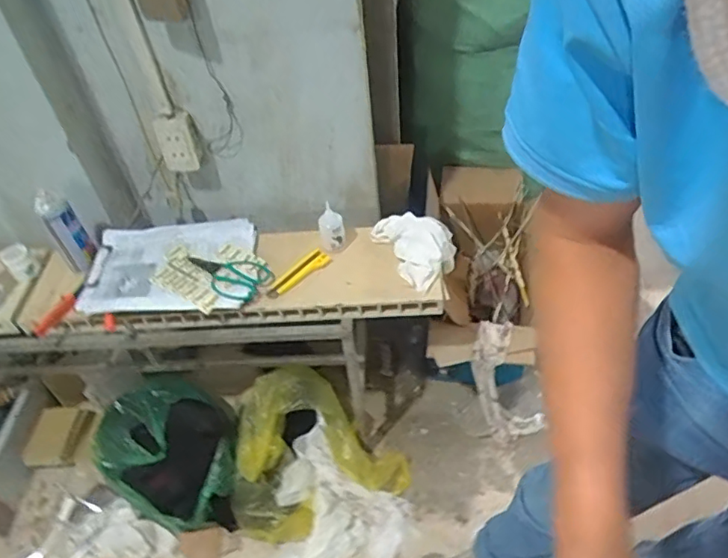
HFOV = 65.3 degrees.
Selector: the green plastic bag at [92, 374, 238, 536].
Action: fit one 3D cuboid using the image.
[{"bbox_3d":[-0.457,0.398,1.326,0.384,0.215,0.264,31,57,31],"label":"green plastic bag"}]

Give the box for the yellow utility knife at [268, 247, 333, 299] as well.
[{"bbox_3d":[-0.127,-0.012,1.074,0.138,0.023,0.033,-35,52,-24],"label":"yellow utility knife"}]

